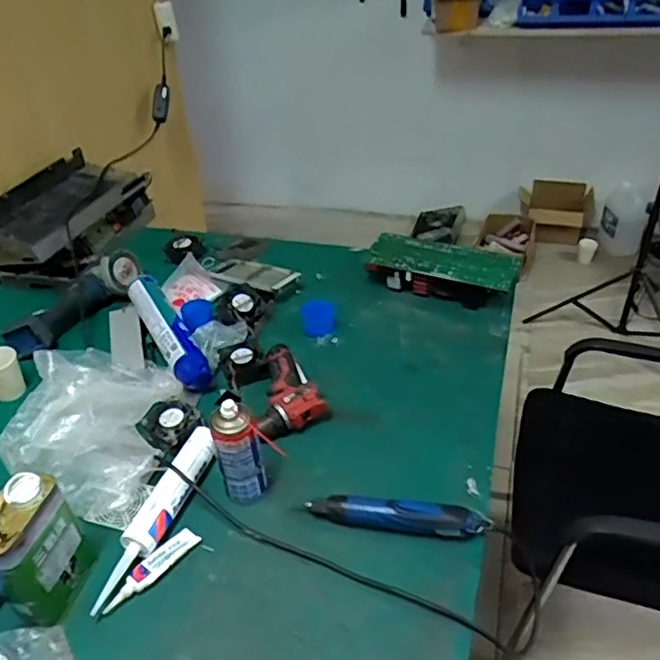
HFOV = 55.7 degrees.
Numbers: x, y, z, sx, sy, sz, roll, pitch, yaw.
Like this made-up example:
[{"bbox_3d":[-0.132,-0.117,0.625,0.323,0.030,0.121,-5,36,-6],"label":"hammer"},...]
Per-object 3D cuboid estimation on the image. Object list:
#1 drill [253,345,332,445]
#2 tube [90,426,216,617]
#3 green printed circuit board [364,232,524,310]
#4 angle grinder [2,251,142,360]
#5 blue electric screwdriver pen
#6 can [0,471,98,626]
[{"bbox_3d":[-0.094,0.107,1.110,0.132,0.053,0.178,-21,41,-20],"label":"drill"},{"bbox_3d":[-0.251,0.269,0.923,0.056,0.041,0.305,9,40,16],"label":"tube"},{"bbox_3d":[0.238,-0.126,1.355,0.315,0.085,0.117,13,41,20],"label":"green printed circuit board"},{"bbox_3d":[-0.532,-0.055,1.317,0.105,0.096,0.327,17,43,25],"label":"angle grinder"},{"bbox_3d":[0.094,0.267,0.897,0.261,0.038,0.038,3,39,9],"label":"blue electric screwdriver pen"},{"bbox_3d":[-0.375,0.278,0.804,0.059,0.165,0.123,8,40,15],"label":"can"}]

